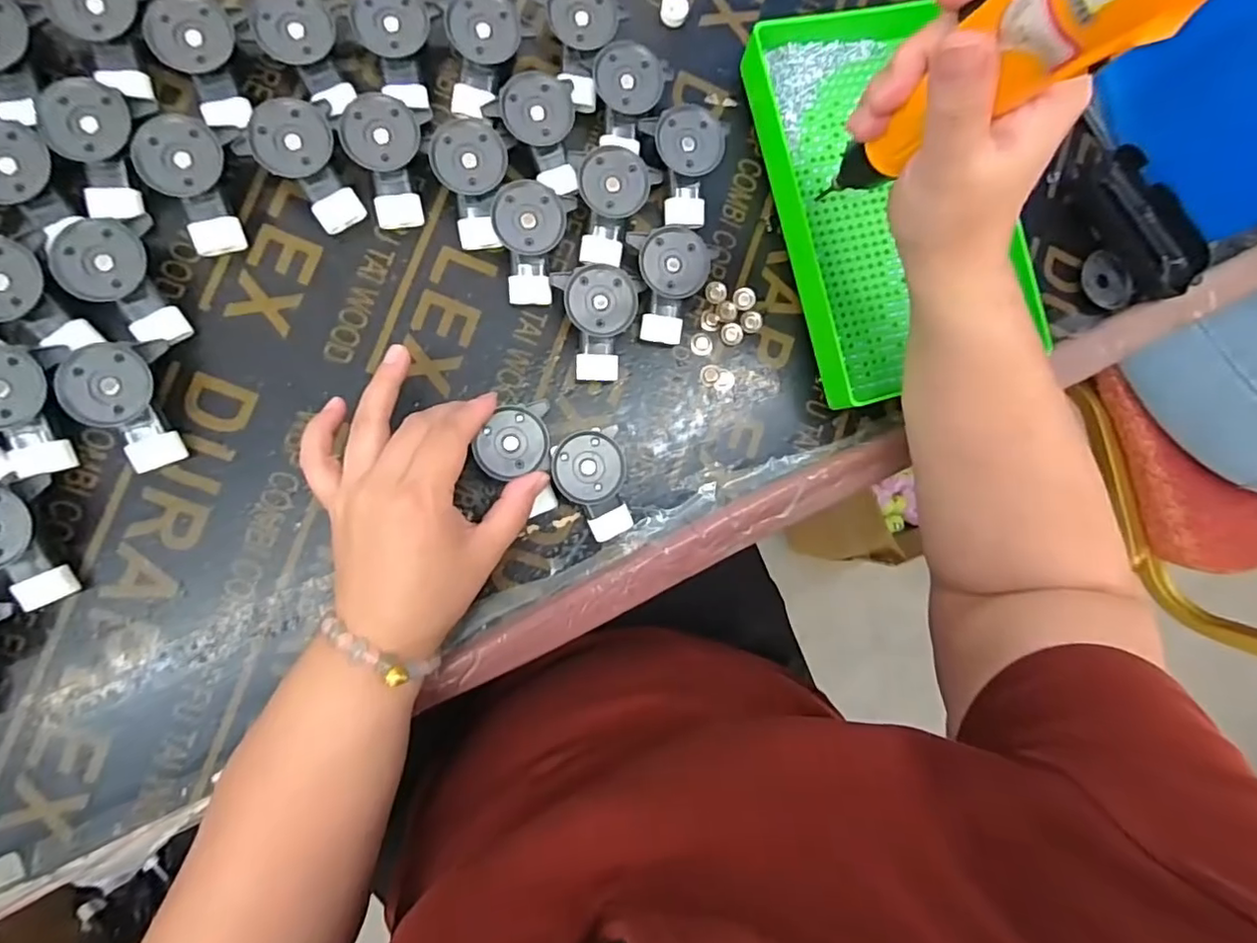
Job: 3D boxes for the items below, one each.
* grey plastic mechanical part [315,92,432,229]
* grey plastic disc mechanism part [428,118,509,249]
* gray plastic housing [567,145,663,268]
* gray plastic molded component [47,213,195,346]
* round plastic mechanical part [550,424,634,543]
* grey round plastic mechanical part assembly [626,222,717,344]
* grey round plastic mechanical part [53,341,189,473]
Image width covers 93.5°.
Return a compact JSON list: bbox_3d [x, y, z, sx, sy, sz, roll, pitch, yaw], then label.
[{"bbox_3d":[-0.145,-0.181,0.348,0.053,0.029,0.065,-7,89,-9],"label":"grey plastic mechanical part"},{"bbox_3d":[-0.093,-0.171,0.356,0.041,0.030,0.064,-10,89,-9],"label":"grey plastic disc mechanism part"},{"bbox_3d":[-0.009,-0.164,0.369,0.052,0.026,0.066,0,88,-9],"label":"gray plastic housing"},{"bbox_3d":[-0.275,-0.101,0.323,0.043,0.033,0.065,-16,90,-9],"label":"gray plastic molded component"},{"bbox_3d":[-0.020,0.009,0.361,0.045,0.028,0.065,-14,90,-9],"label":"round plastic mechanical part"},{"bbox_3d":[0.027,-0.117,0.372,0.051,0.028,0.066,1,88,-8],"label":"grey round plastic mechanical part assembly"},{"bbox_3d":[-0.271,-0.034,0.320,0.043,0.030,0.066,-8,89,-9],"label":"grey round plastic mechanical part"}]

